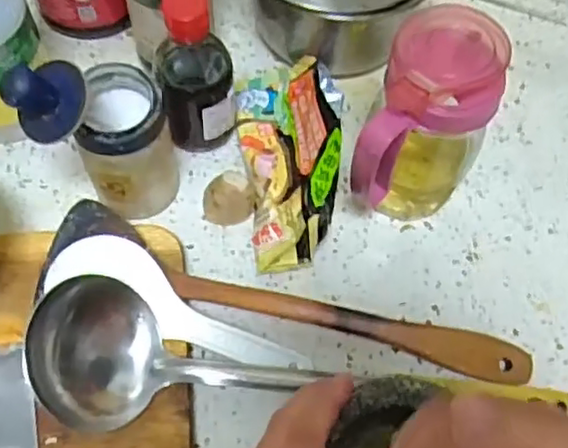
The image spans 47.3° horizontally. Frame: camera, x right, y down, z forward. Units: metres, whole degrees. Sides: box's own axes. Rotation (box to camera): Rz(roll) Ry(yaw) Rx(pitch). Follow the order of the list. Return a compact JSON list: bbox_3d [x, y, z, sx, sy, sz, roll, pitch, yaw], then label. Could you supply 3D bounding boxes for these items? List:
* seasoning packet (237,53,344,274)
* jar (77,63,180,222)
[{"bbox_3d":[0.006,-0.058,0.514,0.078,0.053,0.183,-3,63,-5],"label":"seasoning packet"},{"bbox_3d":[-0.111,-0.054,0.471,0.058,0.113,0.064,-12,64,-9],"label":"jar"}]

